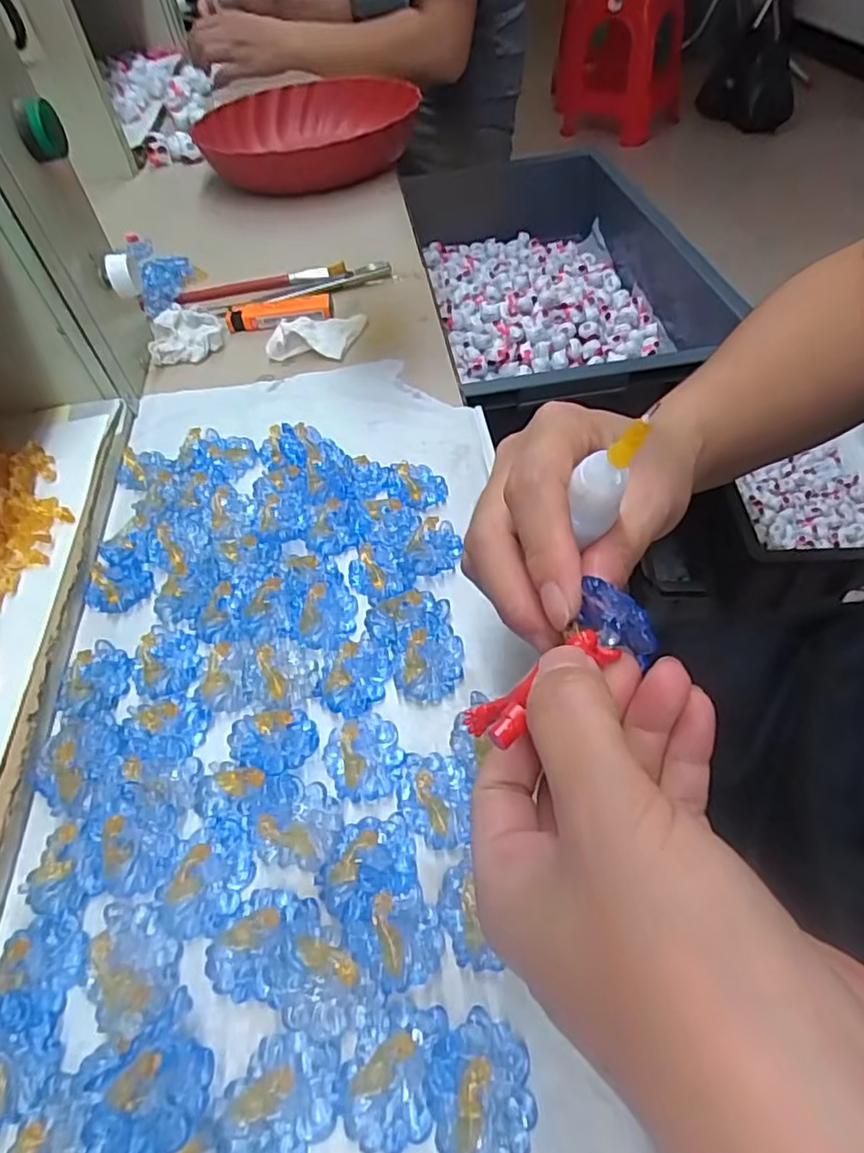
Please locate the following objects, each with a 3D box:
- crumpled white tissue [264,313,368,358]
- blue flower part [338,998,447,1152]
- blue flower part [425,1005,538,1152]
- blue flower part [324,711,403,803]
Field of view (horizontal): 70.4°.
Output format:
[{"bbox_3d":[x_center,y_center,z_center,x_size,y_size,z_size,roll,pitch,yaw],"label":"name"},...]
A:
[{"bbox_3d":[-0.083,-0.175,0.443,0.068,0.013,0.042,-6,51,2],"label":"crumpled white tissue"},{"bbox_3d":[-0.013,0.146,0.180,0.027,0.010,0.035,5,52,11],"label":"blue flower part"},{"bbox_3d":[0.014,0.148,0.176,0.029,0.009,0.037,-8,51,1],"label":"blue flower part"},{"bbox_3d":[-0.028,0.072,0.245,0.030,0.006,0.035,-16,51,-6],"label":"blue flower part"}]

